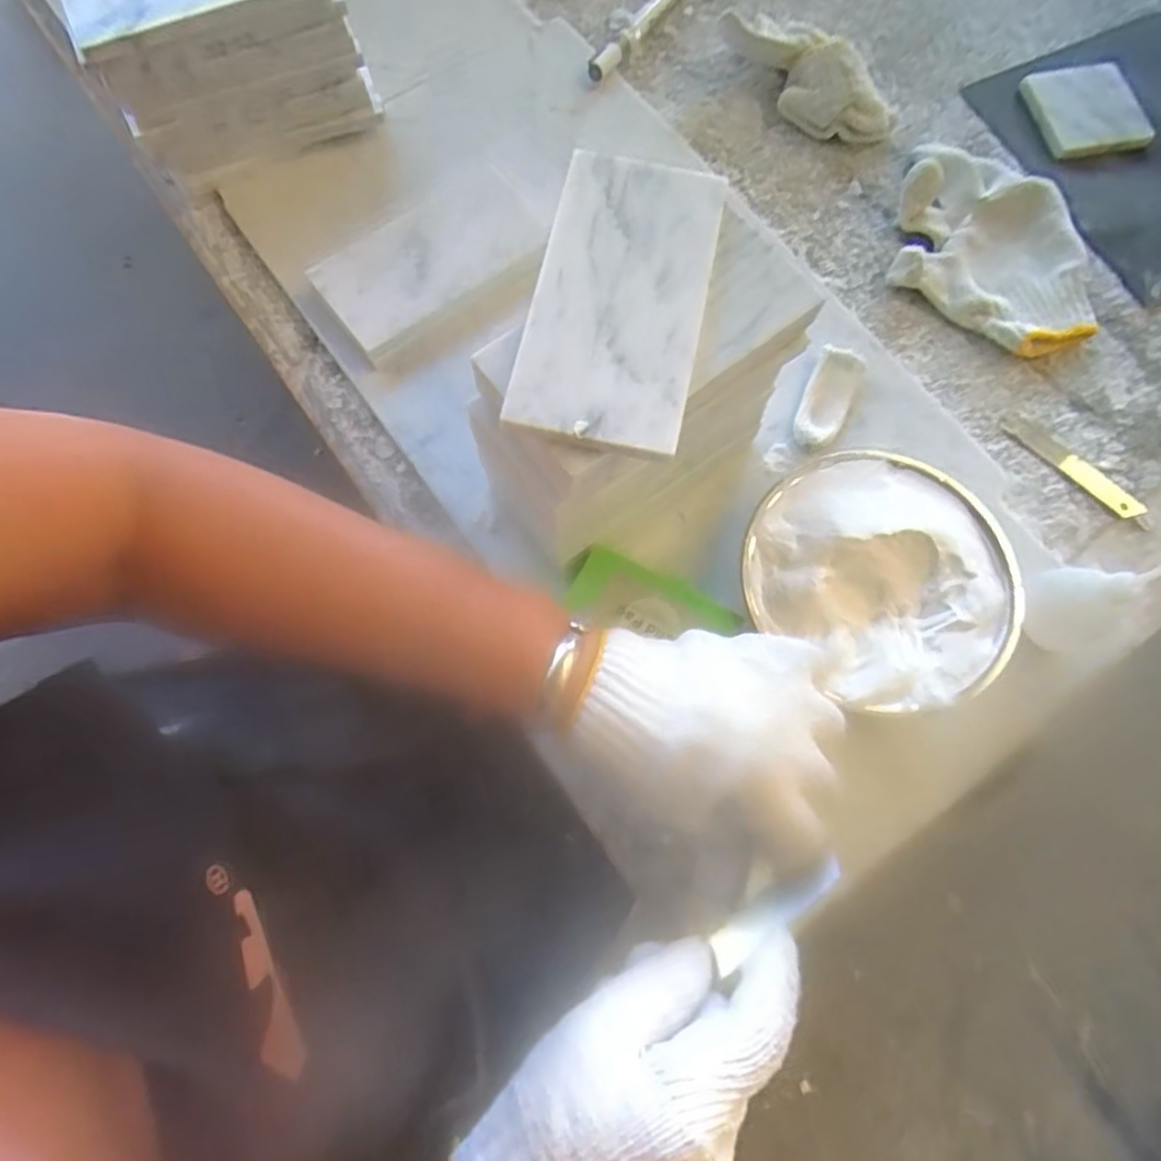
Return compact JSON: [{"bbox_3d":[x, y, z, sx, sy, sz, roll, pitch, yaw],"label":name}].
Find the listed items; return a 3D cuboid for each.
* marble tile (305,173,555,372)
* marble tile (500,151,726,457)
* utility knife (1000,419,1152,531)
[{"bbox_3d":[-0.095,-0.206,0.480,0.145,0.025,0.081,-34,79,-10],"label":"marble tile"},{"bbox_3d":[0.019,-0.130,0.332,0.075,0.006,0.148,12,73,3],"label":"marble tile"},{"bbox_3d":[0.320,-0.071,0.469,0.108,0.006,0.016,41,77,8],"label":"utility knife"}]

